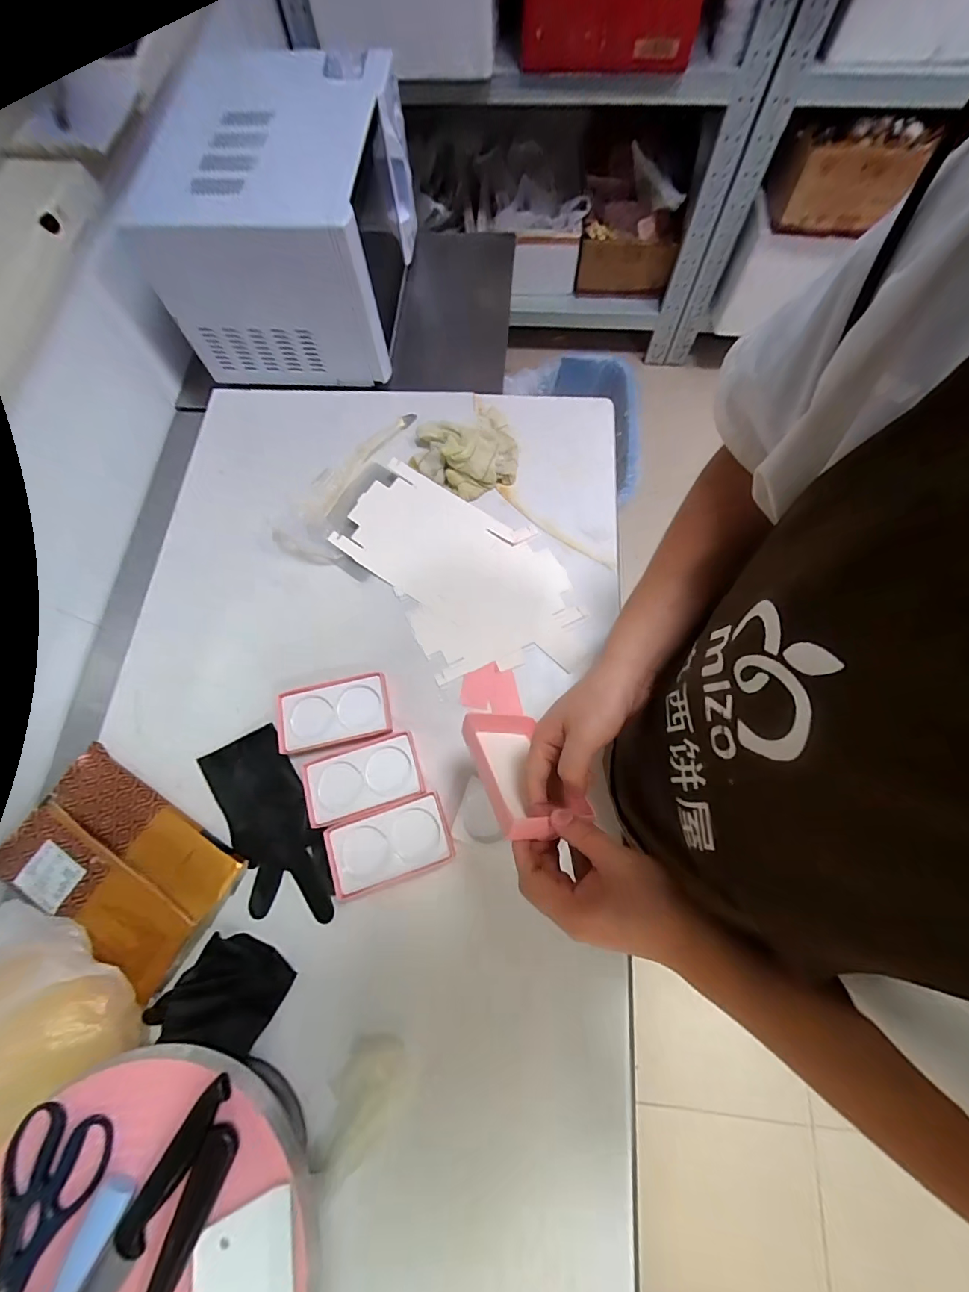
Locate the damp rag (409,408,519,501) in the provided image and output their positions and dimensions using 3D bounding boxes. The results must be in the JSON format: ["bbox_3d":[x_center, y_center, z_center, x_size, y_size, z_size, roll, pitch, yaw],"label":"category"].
[{"bbox_3d":[-0.025,-0.317,0.719,0.177,0.046,0.152,-28,74,-9],"label":"damp rag"}]

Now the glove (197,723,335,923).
[{"bbox_3d":[-0.275,0.231,0.582,0.112,0.016,0.250,-28,74,-9],"label":"glove"}]

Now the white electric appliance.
[{"bbox_3d":[-0.317,-0.718,0.766,0.331,0.230,0.439,5,71,2],"label":"white electric appliance"}]

